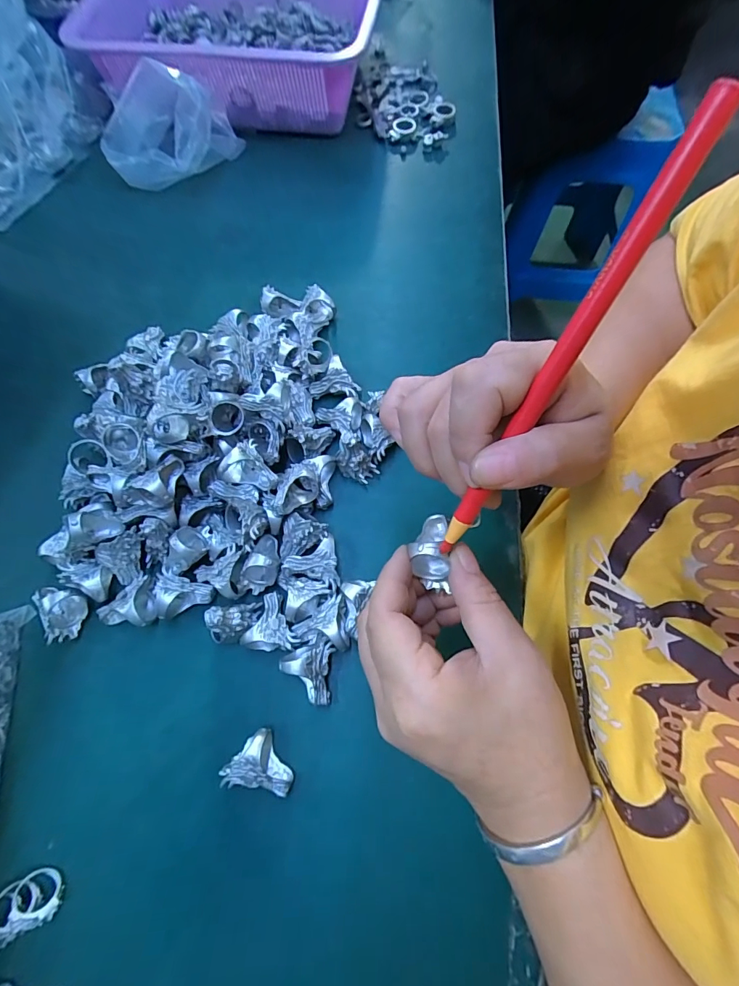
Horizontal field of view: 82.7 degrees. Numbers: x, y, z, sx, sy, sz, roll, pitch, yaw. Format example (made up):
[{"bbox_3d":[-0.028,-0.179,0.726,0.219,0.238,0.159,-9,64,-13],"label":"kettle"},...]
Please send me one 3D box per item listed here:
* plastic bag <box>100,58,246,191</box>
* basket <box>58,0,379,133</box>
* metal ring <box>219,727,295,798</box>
[{"bbox_3d":[-0.195,-0.350,0.409,0.130,0.082,0.053,-18,69,-6],"label":"plastic bag"},{"bbox_3d":[-0.152,-0.466,0.428,0.302,0.100,0.215,13,69,6],"label":"basket"},{"bbox_3d":[-0.065,0.160,0.241,0.032,0.023,0.035,0,68,1],"label":"metal ring"}]

